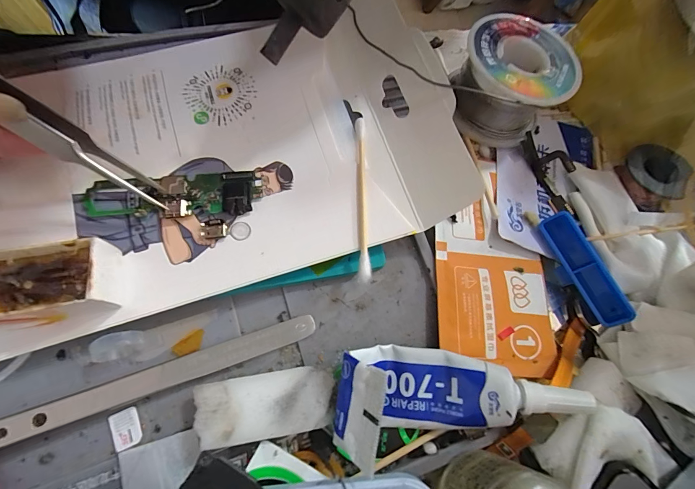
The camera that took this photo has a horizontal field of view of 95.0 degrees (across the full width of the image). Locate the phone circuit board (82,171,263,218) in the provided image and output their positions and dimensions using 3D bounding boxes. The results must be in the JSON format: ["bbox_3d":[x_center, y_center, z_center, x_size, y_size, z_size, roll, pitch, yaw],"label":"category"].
[{"bbox_3d":[-0.067,-0.019,0.124,0.064,0.004,0.019,-5,74,-7],"label":"phone circuit board"}]

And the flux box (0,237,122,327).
[{"bbox_3d":[-0.099,0.013,0.103,0.050,0.018,0.023,-8,74,-8],"label":"flux box"}]

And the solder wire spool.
[{"bbox_3d":[0.080,-0.080,0.158,0.049,0.039,0.051,2,73,-5],"label":"solder wire spool"}]

